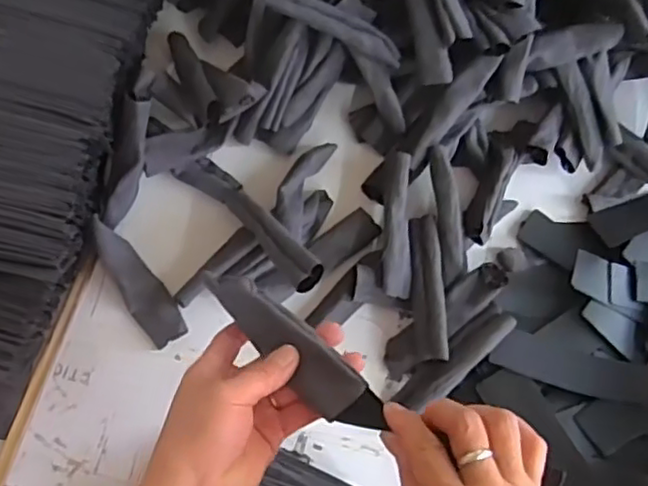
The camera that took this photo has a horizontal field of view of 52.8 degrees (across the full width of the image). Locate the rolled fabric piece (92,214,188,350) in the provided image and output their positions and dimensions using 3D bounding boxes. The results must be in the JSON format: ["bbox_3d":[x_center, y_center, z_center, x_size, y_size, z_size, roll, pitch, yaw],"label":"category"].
[{"bbox_3d":[-0.186,0.039,0.646,0.041,0.016,0.136,-33,94,-9],"label":"rolled fabric piece"}]

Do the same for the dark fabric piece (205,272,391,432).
[{"bbox_3d":[-0.024,0.071,0.445,0.155,0.018,0.035,38,77,25],"label":"dark fabric piece"}]

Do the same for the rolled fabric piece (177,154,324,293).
[{"bbox_3d":[-0.072,-0.024,0.645,0.041,0.037,0.213,-41,51,-11],"label":"rolled fabric piece"}]

